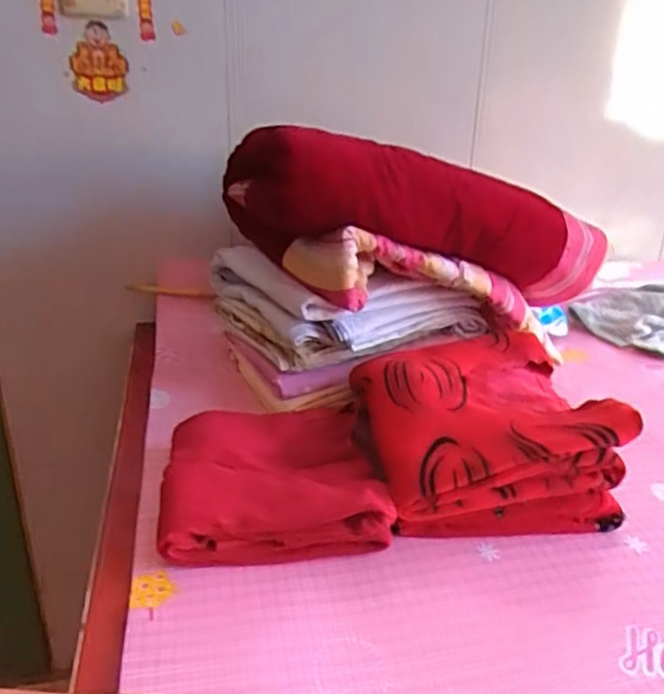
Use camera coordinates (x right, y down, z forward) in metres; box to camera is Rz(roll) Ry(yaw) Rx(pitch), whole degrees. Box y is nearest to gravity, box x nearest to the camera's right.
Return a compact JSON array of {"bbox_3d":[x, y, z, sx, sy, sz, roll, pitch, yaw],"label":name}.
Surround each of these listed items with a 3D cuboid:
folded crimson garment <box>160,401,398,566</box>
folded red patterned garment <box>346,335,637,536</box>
[{"bbox_3d":[-0.061,0.128,0.665,0.202,0.056,0.202,-1,24,-8],"label":"folded crimson garment"},{"bbox_3d":[0.147,0.080,0.713,0.220,0.118,0.255,-1,24,-7],"label":"folded red patterned garment"}]

